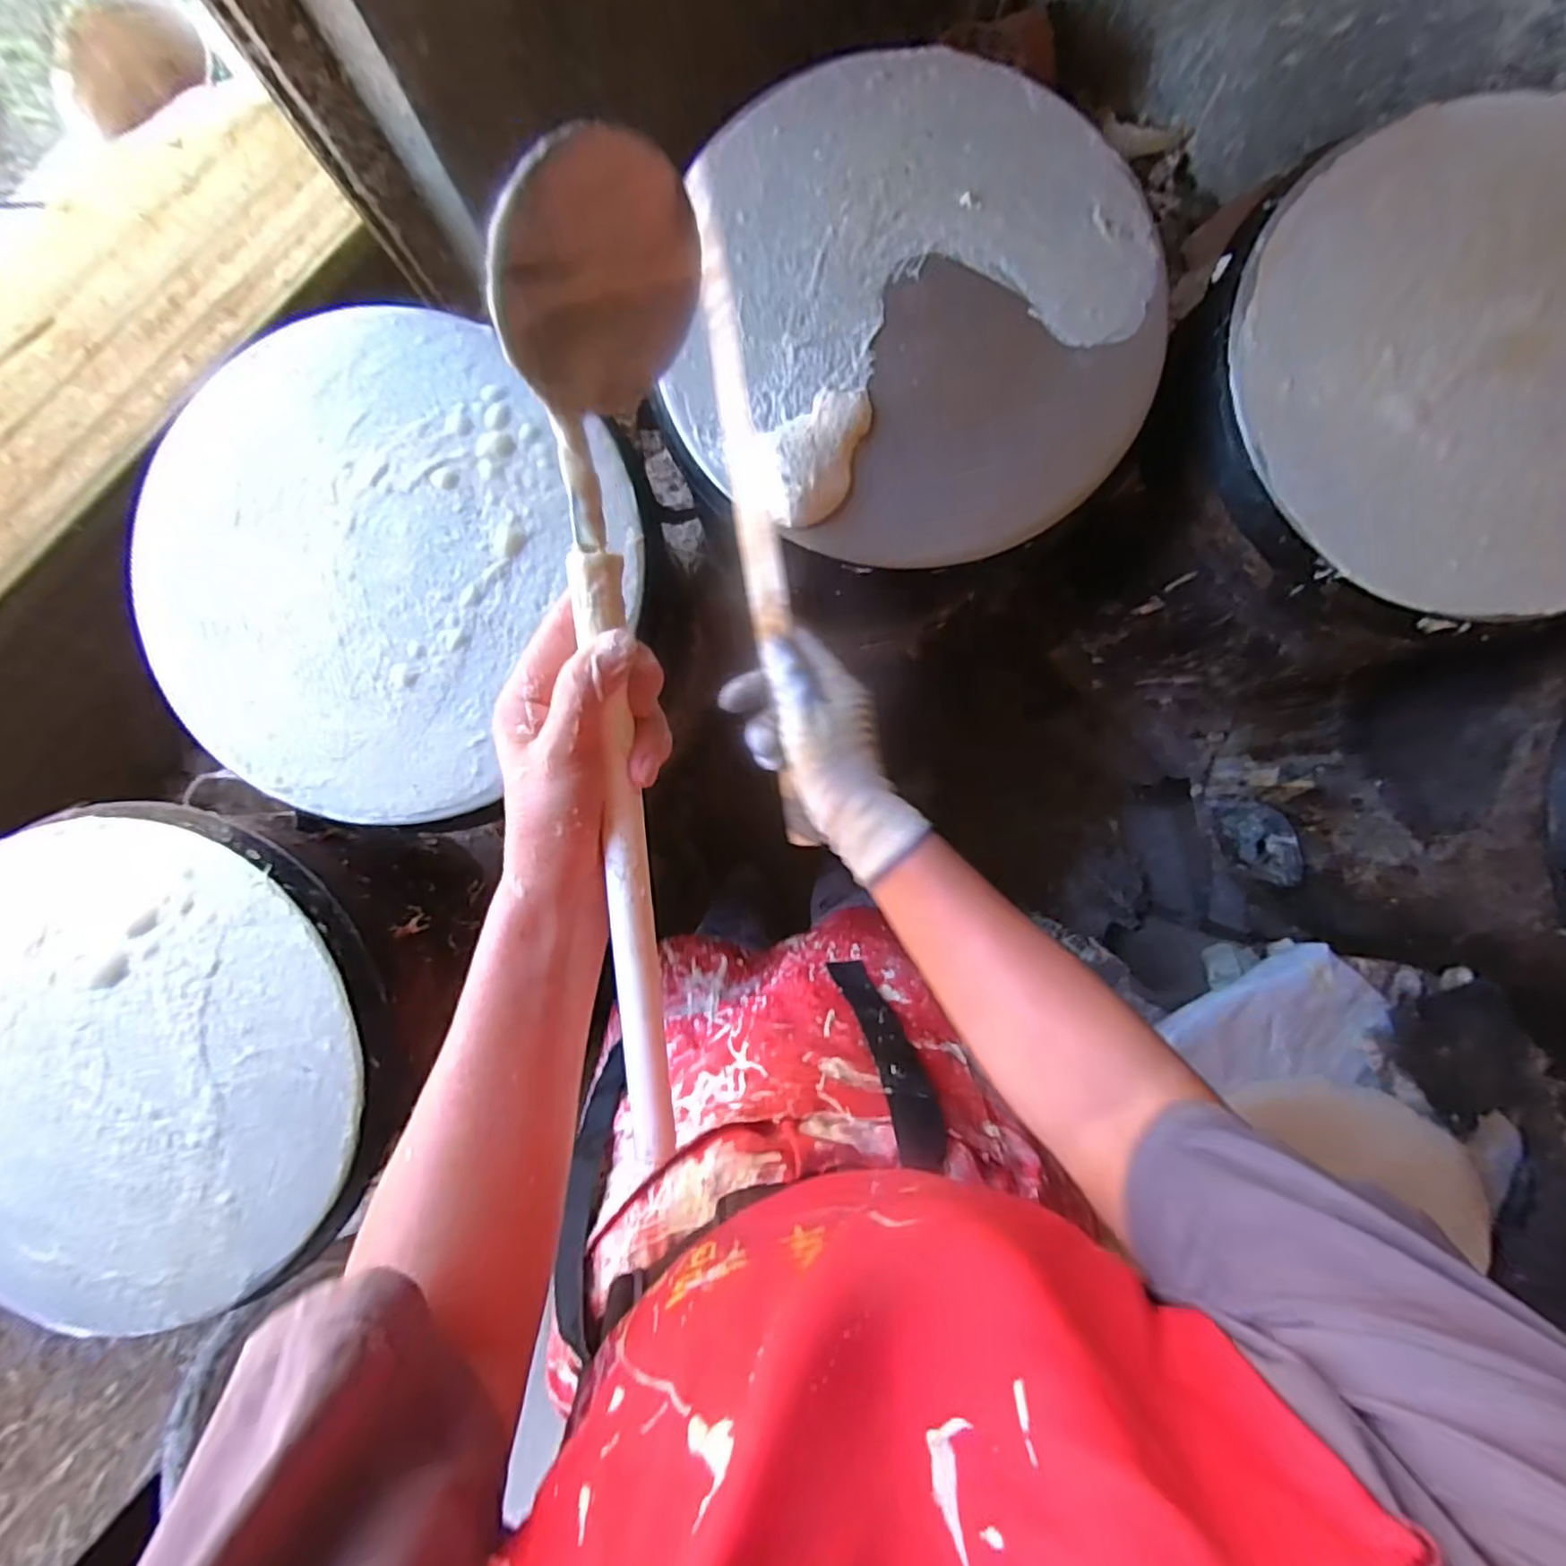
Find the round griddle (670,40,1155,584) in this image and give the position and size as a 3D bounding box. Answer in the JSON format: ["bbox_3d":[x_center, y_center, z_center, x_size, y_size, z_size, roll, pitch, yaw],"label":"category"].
[{"bbox_3d":[0.101,-0.338,0.483,0.326,0.025,0.355,0,90,-1],"label":"round griddle"}]

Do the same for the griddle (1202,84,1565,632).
[{"bbox_3d":[0.497,-0.294,0.493,0.357,0.047,0.343,0,90,-1],"label":"griddle"}]

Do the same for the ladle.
[{"bbox_3d":[-0.058,-0.039,0.279,0.072,0.068,0.415,-5,91,1],"label":"ladle"}]

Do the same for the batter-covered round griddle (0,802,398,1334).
[{"bbox_3d":[-0.475,0.210,0.505,0.368,0.043,0.342,0,90,-1],"label":"batter-covered round griddle"}]

